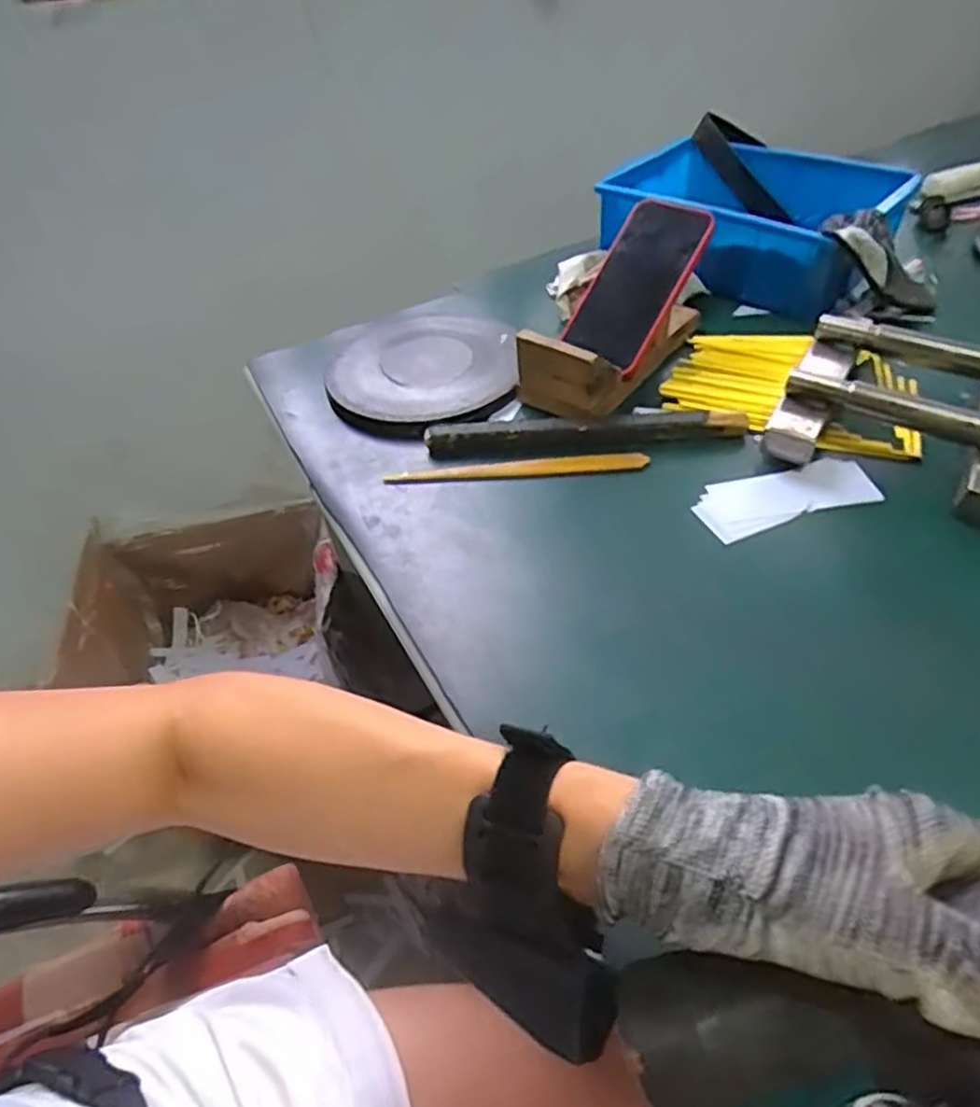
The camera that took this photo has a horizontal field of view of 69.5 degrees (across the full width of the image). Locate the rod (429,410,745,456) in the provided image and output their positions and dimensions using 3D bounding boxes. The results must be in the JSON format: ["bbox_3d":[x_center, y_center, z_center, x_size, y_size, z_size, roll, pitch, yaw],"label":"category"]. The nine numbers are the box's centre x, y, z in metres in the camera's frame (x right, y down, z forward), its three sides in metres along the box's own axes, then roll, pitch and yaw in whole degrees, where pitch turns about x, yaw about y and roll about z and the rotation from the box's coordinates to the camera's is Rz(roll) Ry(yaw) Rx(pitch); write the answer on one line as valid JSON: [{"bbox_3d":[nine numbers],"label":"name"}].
[{"bbox_3d":[0.078,-0.103,0.591,0.261,0.019,0.032,-3,46,4],"label":"rod"}]

